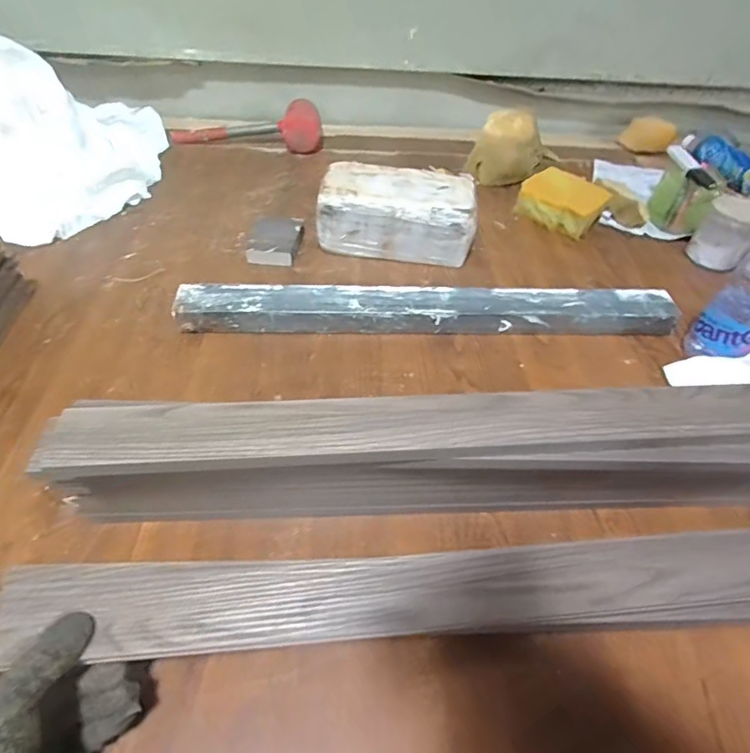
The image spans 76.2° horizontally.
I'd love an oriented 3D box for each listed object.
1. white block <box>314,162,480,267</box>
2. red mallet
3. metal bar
[{"bbox_3d":[0.035,-0.249,0.740,0.230,0.109,0.100,8,47,4],"label":"white block"},{"bbox_3d":[-0.260,-0.517,0.981,0.304,0.071,0.097,4,47,-1],"label":"red mallet"},{"bbox_3d":[0.076,-0.086,0.641,0.659,0.044,0.069,0,47,-4],"label":"metal bar"}]

